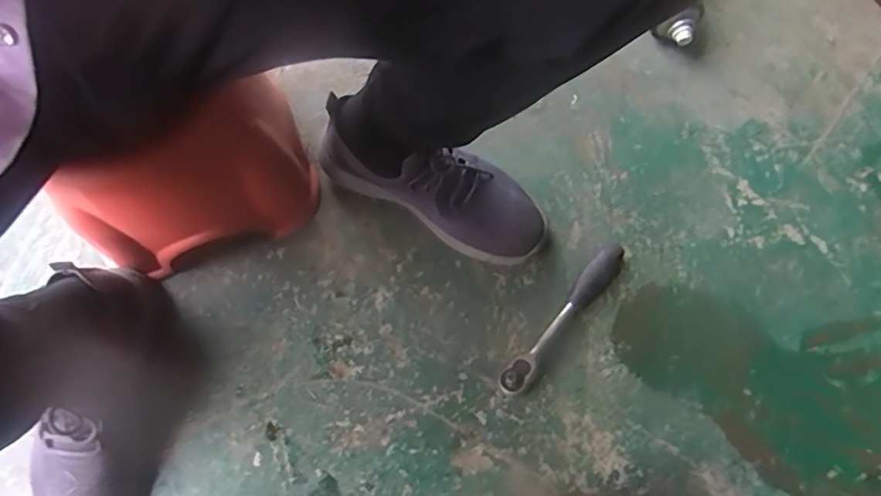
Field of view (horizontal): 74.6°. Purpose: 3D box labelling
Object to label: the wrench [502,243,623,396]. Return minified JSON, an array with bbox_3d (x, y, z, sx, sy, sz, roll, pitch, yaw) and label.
[{"bbox_3d":[0.128,0.070,0.596,0.029,0.024,0.194,38,75,16],"label":"wrench"}]

